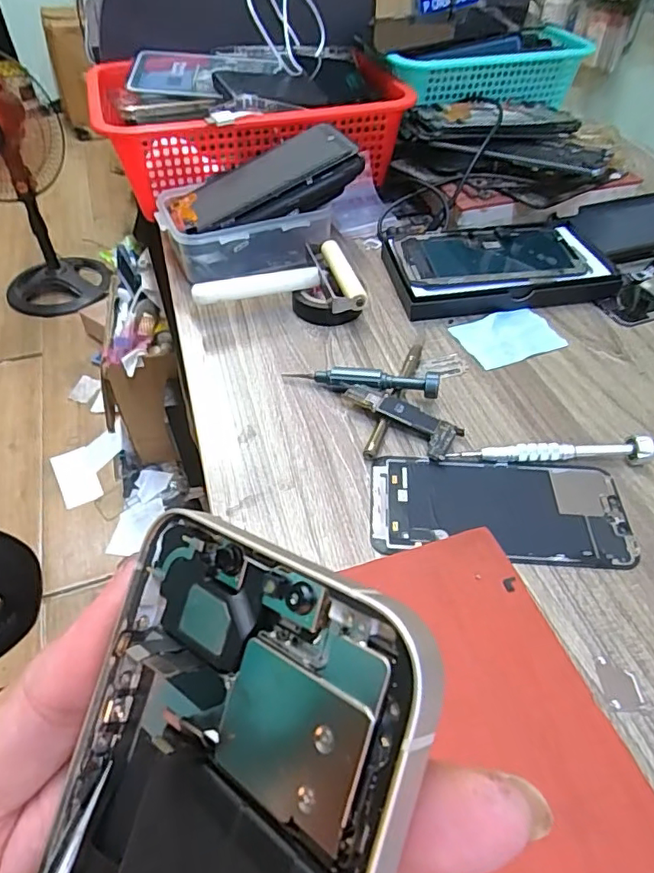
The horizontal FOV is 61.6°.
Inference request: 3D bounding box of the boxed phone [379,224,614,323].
[{"bbox_3d":[0.142,-0.143,0.468,0.175,0.021,0.098,-6,48,-6],"label":"boxed phone"}]

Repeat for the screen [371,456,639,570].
[{"bbox_3d":[0.098,0.041,0.315,0.142,0.004,0.066,4,48,4],"label":"screen"}]

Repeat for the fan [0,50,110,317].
[{"bbox_3d":[-0.886,-0.700,1.561,0.314,0.682,0.311,-32,55,-26],"label":"fan"}]

